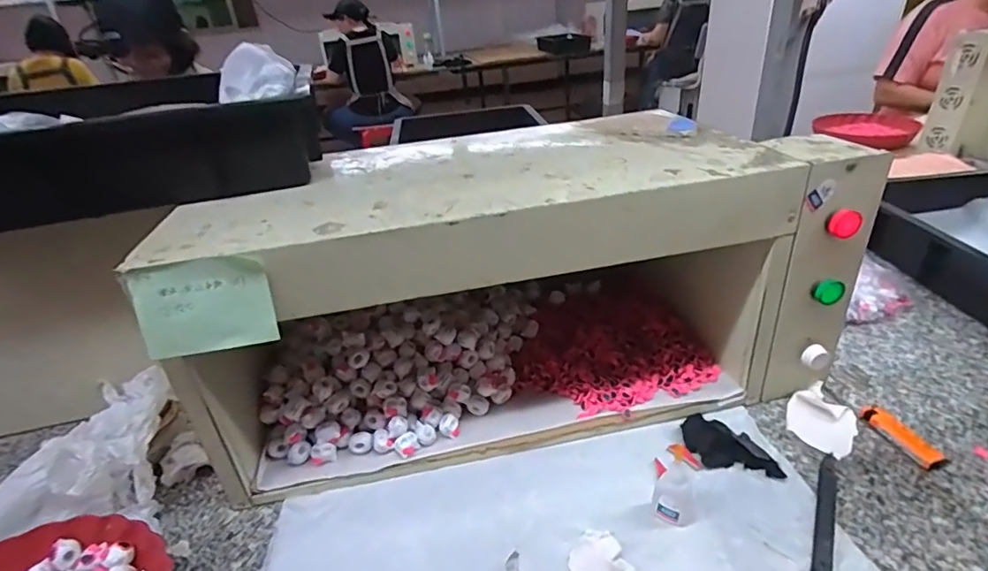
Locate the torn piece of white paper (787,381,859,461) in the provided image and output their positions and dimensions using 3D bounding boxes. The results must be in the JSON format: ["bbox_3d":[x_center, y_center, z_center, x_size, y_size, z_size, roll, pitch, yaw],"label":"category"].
[{"bbox_3d":[0.355,0.142,0.554,0.065,0.018,0.083,21,39,37],"label":"torn piece of white paper"}]

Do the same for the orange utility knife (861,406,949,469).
[{"bbox_3d":[0.421,0.156,0.530,0.028,0.013,0.080,-11,30,-9],"label":"orange utility knife"}]

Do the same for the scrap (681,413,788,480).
[{"bbox_3d":[0.235,0.166,0.524,0.053,0.023,0.103,-24,35,-29],"label":"scrap"}]

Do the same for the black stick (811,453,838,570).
[{"bbox_3d":[0.299,0.203,0.461,0.015,0.008,0.147,13,35,29],"label":"black stick"}]

